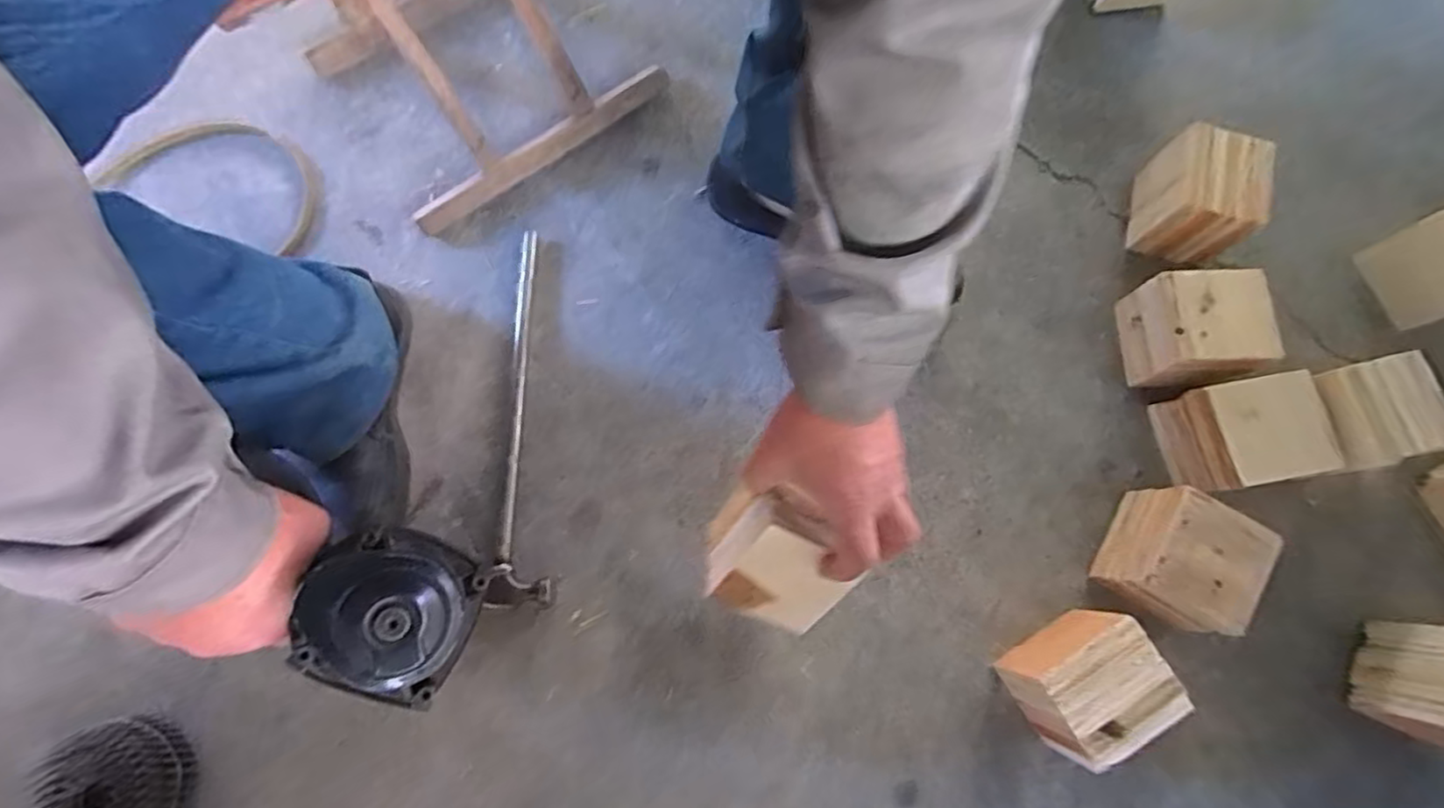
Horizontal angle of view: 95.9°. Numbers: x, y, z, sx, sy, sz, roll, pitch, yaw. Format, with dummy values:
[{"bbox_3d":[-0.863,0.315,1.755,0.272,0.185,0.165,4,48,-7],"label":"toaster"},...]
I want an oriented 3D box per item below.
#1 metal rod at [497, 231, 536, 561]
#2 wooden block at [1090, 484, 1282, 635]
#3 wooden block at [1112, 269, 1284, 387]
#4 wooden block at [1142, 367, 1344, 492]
[{"bbox_3d":[-0.200,-0.016,0.637,0.015,0.009,0.324,0,77,-2],"label":"metal rod"},{"bbox_3d":[0.407,0.139,0.582,0.101,0.078,0.103,31,78,6],"label":"wooden block"},{"bbox_3d":[0.464,-0.072,0.645,0.113,0.077,0.100,-3,77,-2],"label":"wooden block"},{"bbox_3d":[0.486,0.027,0.610,0.105,0.088,0.095,-9,77,-4],"label":"wooden block"}]

